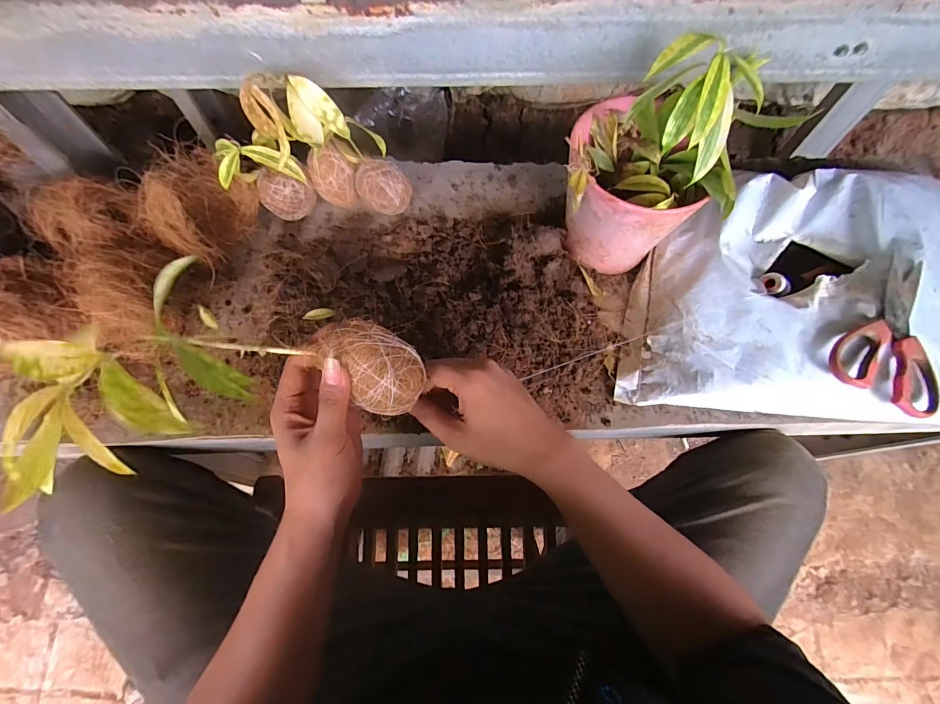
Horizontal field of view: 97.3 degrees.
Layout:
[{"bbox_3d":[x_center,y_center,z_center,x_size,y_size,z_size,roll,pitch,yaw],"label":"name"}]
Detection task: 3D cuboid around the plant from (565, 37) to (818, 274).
[{"bbox_3d":[0.184,-0.199,0.431,0.150,0.213,0.153,-6,70,-3],"label":"plant"}]

